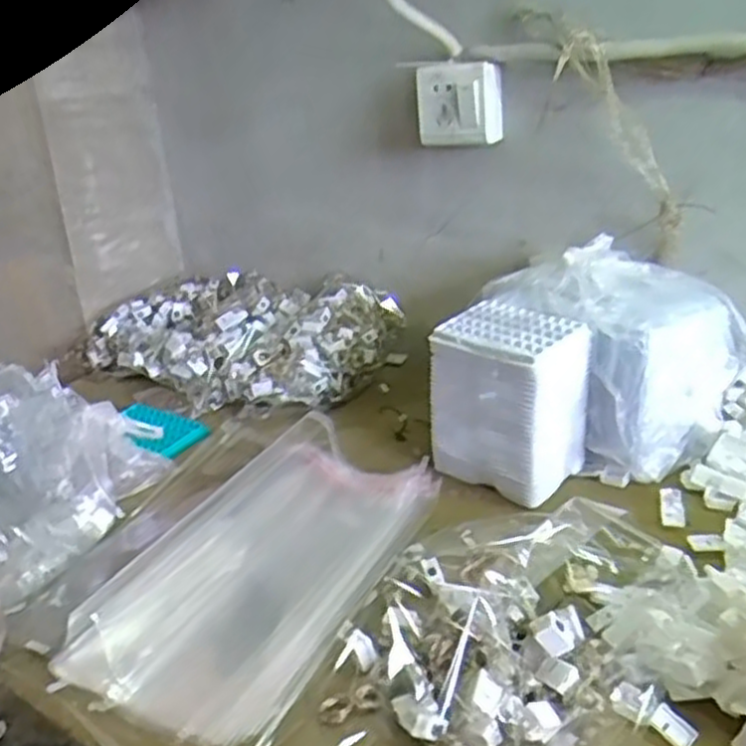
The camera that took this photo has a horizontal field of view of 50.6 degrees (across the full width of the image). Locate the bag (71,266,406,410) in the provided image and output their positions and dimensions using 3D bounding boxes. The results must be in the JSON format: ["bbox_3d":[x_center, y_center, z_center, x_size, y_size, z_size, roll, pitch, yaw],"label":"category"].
[{"bbox_3d":[-0.189,-0.057,1.085,0.415,0.094,0.239,11,28,32],"label":"bag"}]

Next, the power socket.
[{"bbox_3d":[0.102,-0.316,0.923,0.088,0.089,0.048,16,31,40],"label":"power socket"}]

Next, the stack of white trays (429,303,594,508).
[{"bbox_3d":[0.134,0.028,0.778,0.131,0.155,0.093,16,31,39],"label":"stack of white trays"}]

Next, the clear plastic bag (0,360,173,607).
[{"bbox_3d":[-0.311,0.075,0.743,0.122,0.169,0.238,8,26,27],"label":"clear plastic bag"}]

